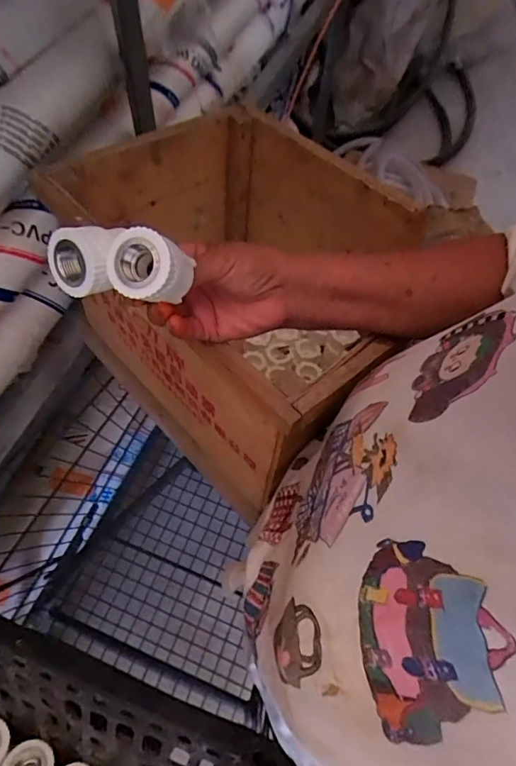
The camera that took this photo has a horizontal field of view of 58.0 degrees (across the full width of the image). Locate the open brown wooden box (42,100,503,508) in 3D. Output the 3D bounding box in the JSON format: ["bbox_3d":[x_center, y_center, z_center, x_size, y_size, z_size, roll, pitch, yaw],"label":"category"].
[{"bbox_3d":[-0.009,-0.115,0.550,0.328,0.256,0.391,-36,69,-18],"label":"open brown wooden box"}]

